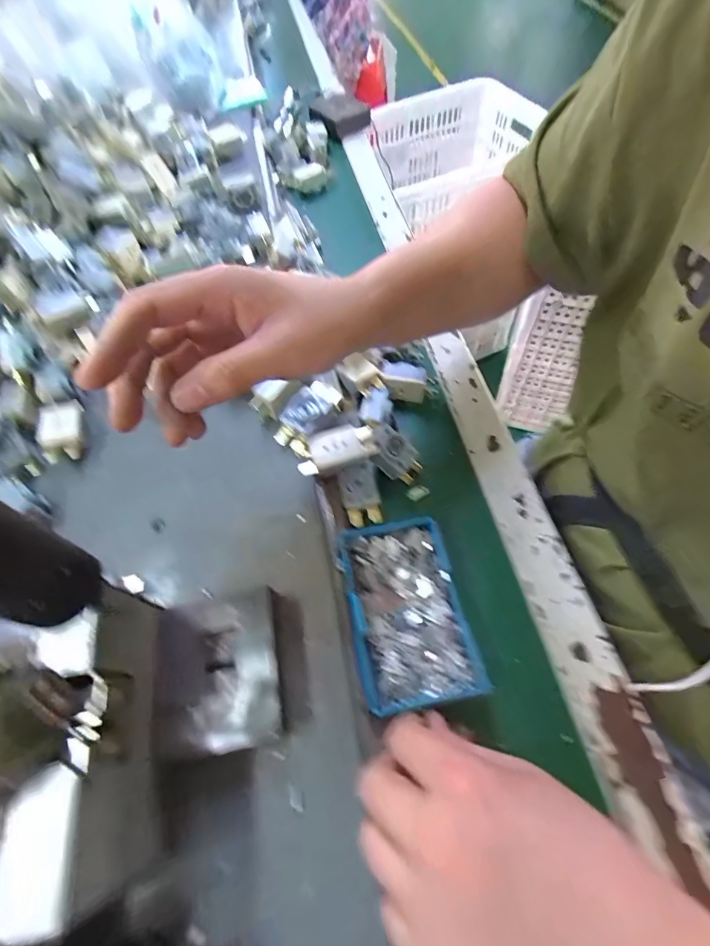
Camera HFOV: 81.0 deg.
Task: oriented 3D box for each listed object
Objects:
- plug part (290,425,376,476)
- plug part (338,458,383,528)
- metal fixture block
[{"bbox_3d":[-0.015,-0.018,0.322,0.062,0.020,0.030,-20,60,-7],"label":"plug part"},{"bbox_3d":[0.005,0.016,0.330,0.029,0.015,0.045,-12,83,-1],"label":"plug part"},{"bbox_3d":[-0.077,0.115,0.241,0.067,0.029,0.079,-11,59,-2],"label":"metal fixture block"}]

